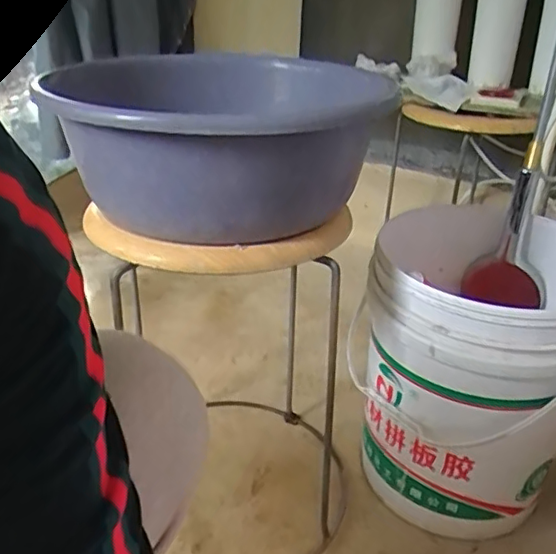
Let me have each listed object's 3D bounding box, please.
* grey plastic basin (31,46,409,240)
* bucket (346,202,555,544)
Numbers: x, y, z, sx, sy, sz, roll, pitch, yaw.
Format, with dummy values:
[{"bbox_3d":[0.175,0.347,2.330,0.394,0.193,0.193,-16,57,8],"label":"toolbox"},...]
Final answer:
[{"bbox_3d":[-0.058,-0.143,0.623,0.318,0.126,0.334,0,28,0],"label":"grey plastic basin"},{"bbox_3d":[0.281,0.130,0.813,0.256,0.373,0.312,18,33,29],"label":"bucket"}]

